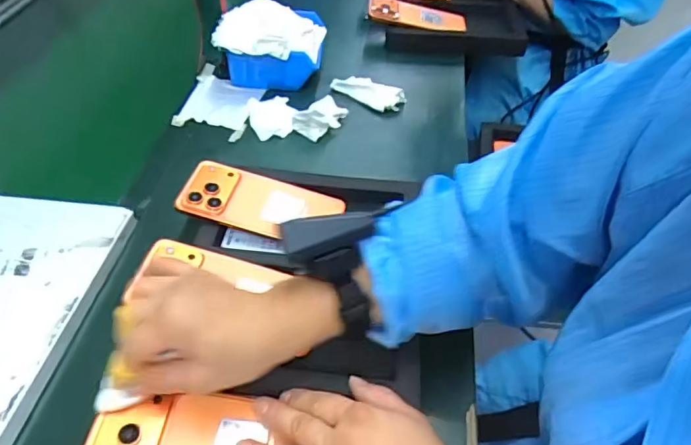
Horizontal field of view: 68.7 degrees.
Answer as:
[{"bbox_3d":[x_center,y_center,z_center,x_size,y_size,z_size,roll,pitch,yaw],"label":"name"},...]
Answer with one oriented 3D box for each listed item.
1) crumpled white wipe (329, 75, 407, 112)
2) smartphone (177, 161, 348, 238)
[{"bbox_3d":[0.033,-0.186,0.711,0.102,0.017,0.048,25,51,22],"label":"crumpled white wipe"},{"bbox_3d":[-0.088,-0.020,0.529,0.157,0.013,0.077,18,49,-4],"label":"smartphone"}]

